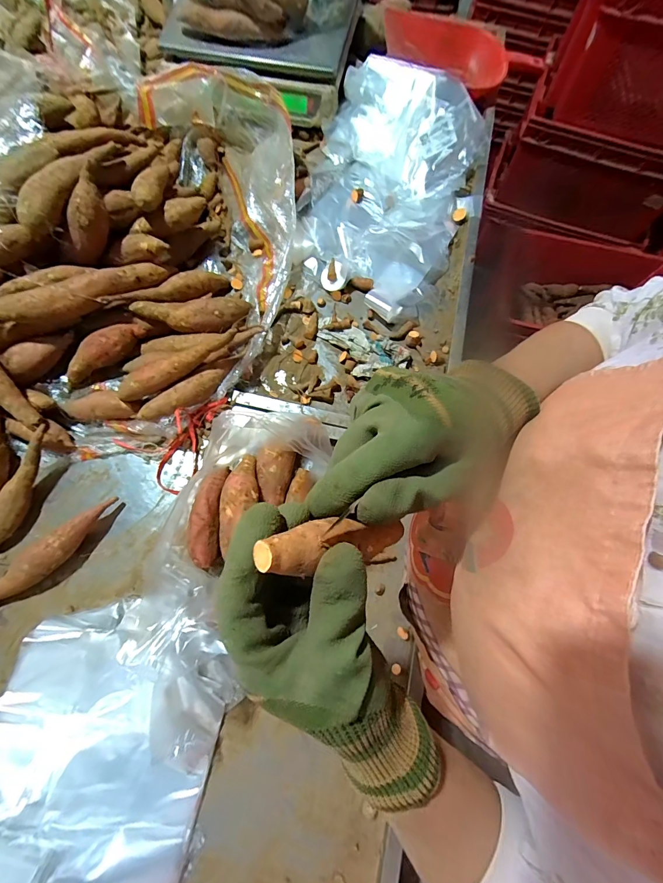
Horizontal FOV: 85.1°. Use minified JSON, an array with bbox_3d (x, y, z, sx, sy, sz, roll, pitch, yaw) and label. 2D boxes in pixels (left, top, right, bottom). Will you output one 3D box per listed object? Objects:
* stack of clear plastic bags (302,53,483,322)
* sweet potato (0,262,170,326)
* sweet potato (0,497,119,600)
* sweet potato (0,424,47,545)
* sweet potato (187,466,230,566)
[{"bbox_3d":[0.103,-0.440,0.625,0.287,0.086,0.473,13,76,2],"label":"stack of clear plastic bags"},{"bbox_3d":[-0.340,-0.208,0.504,0.234,0.048,0.052,-29,78,-21],"label":"sweet potato"},{"bbox_3d":[-0.359,0.145,0.466,0.185,0.044,0.033,-37,79,-10],"label":"sweet potato"},{"bbox_3d":[-0.413,0.065,0.474,0.032,0.029,0.181,24,88,5],"label":"sweet potato"},{"bbox_3d":[-0.162,0.098,0.480,0.037,0.044,0.126,6,75,0],"label":"sweet potato"}]

